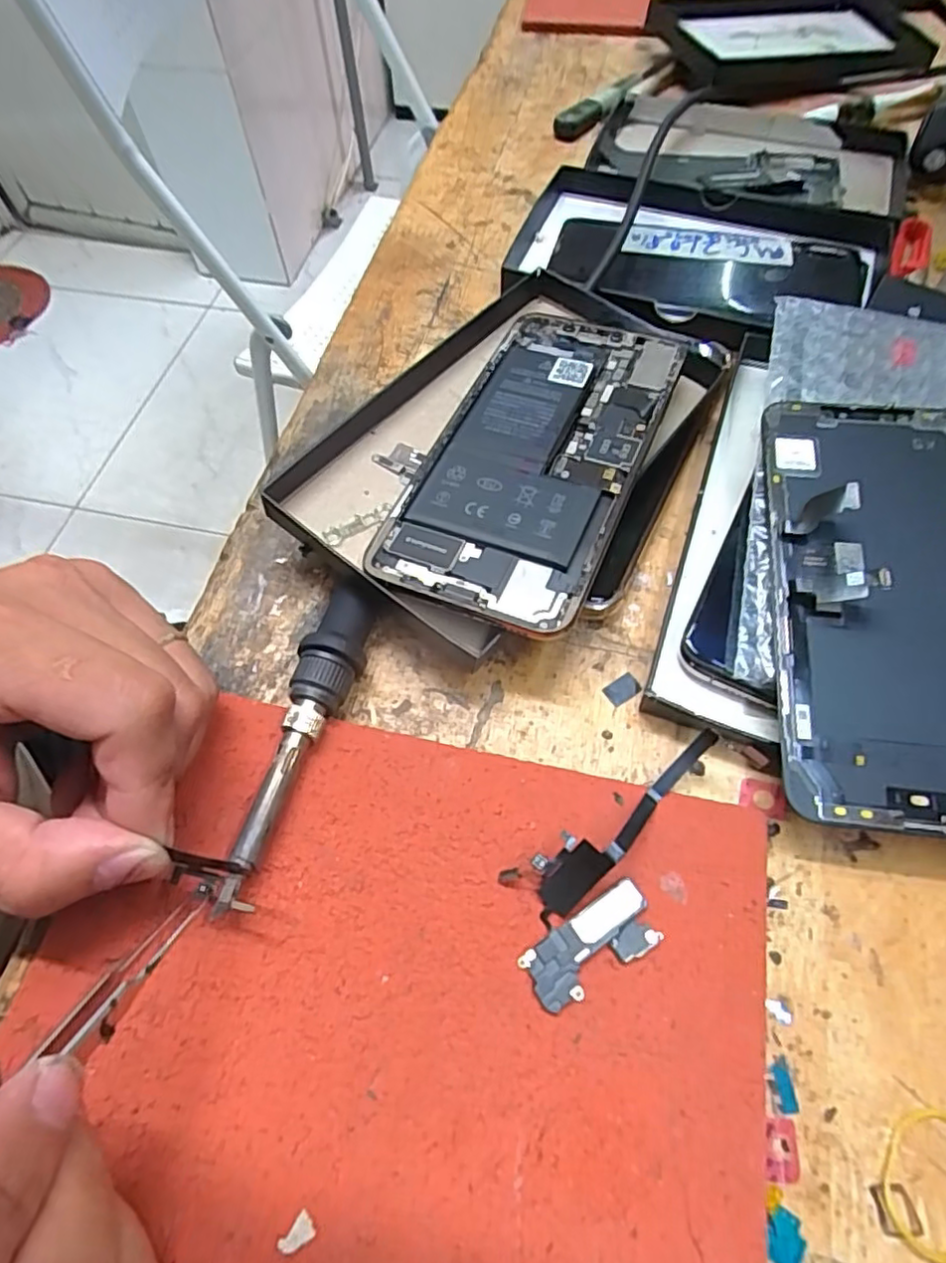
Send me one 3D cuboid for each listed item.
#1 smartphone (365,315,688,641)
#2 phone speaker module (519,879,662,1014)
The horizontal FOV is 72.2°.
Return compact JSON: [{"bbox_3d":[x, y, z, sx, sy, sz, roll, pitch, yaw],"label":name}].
[{"bbox_3d":[0.024,-0.067,0.244,0.075,0.004,0.149,19,65,15],"label":"smartphone"},{"bbox_3d":[0.034,0.089,0.184,0.039,0.004,0.018,-31,64,-14],"label":"phone speaker module"}]

